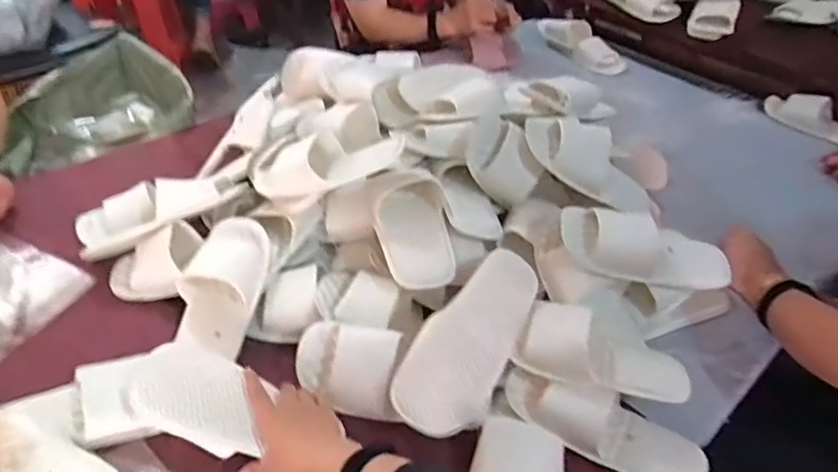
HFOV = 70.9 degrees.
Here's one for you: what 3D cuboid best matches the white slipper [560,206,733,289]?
[{"bbox_3d":[0.291,0.010,0.764,0.212,0.069,0.084,8,40,3],"label":"white slipper"}]

